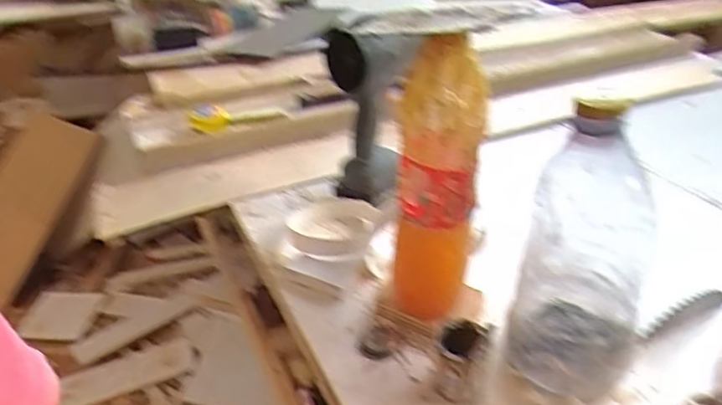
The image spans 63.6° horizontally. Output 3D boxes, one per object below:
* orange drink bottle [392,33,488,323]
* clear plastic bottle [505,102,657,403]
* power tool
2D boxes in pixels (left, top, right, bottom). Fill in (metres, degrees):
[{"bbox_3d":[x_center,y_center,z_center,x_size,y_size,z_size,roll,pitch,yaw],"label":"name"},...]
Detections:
[{"bbox_3d":[0.072,-0.009,0.556,0.075,0.293,0.060,6,33,9],"label":"orange drink bottle"},{"bbox_3d":[0.200,0.042,0.513,0.103,0.276,0.092,12,34,19],"label":"clear plastic bottle"},{"bbox_3d":[0.010,-0.103,0.753,0.076,0.248,0.170,-6,33,-10],"label":"power tool"}]

